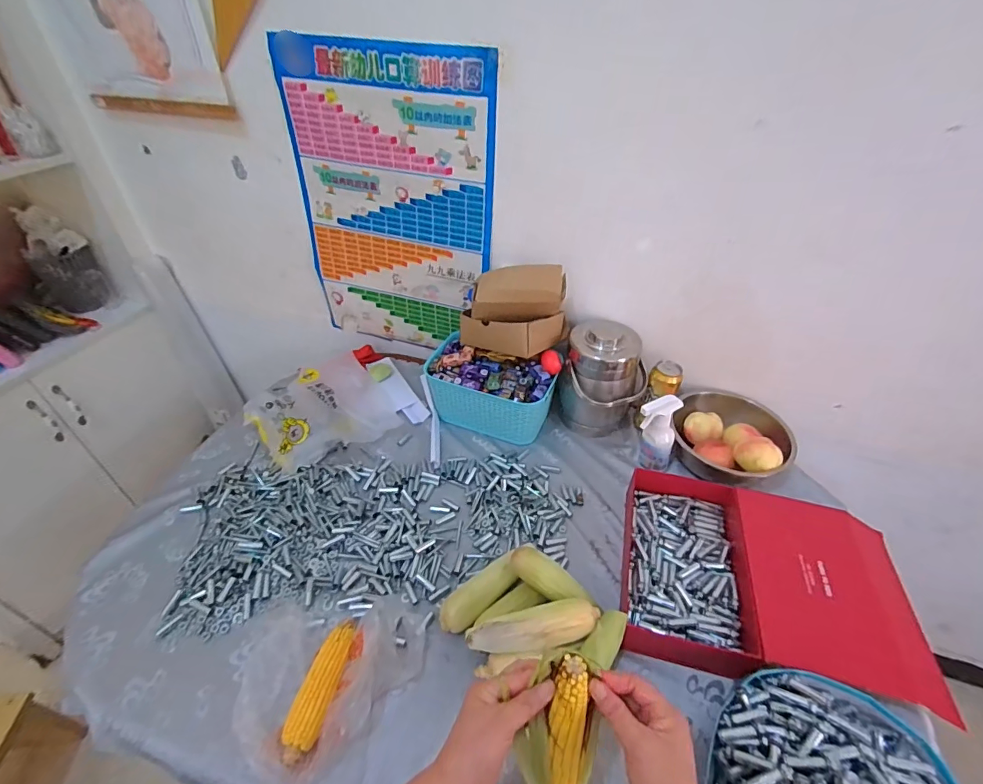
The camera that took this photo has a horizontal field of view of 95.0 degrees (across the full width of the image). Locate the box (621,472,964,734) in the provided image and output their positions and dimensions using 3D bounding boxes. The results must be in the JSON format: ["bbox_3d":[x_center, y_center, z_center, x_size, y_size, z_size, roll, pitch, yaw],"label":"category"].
[{"bbox_3d":[0.433,0.302,0.726,0.416,0.082,0.323,11,41,11],"label":"box"}]

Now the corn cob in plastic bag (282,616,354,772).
[{"bbox_3d":[-0.233,0.405,0.618,0.045,0.038,0.164,7,40,7],"label":"corn cob in plastic bag"}]

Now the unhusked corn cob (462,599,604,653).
[{"bbox_3d":[0.062,0.338,0.639,0.186,0.051,0.052,-8,41,-10],"label":"unhusked corn cob"}]

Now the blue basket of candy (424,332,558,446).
[{"bbox_3d":[-0.001,-0.012,1.019,0.276,0.157,0.157,13,42,14],"label":"blue basket of candy"}]

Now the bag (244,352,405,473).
[{"bbox_3d":[-0.382,0.021,1.017,0.280,0.105,0.283,33,49,32],"label":"bag"}]

